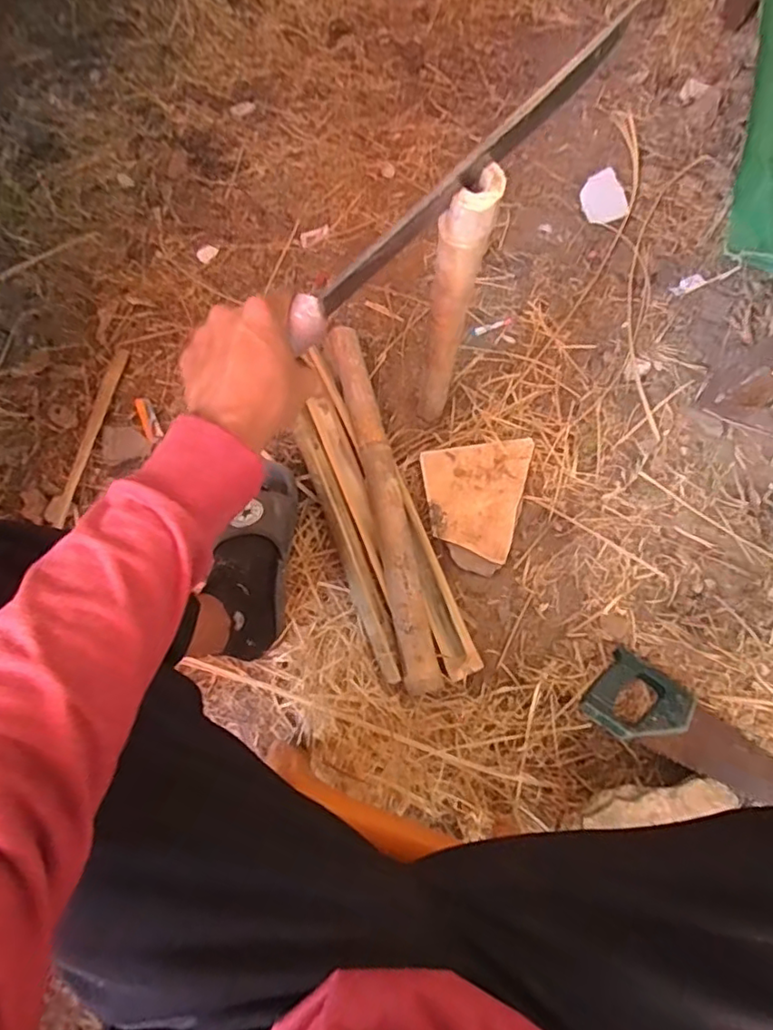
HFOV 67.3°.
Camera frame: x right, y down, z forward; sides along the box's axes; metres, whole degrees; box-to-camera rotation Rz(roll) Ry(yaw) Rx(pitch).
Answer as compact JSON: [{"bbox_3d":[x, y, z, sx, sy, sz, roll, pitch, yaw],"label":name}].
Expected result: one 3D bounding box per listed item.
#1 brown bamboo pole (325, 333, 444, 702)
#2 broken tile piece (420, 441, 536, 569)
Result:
[{"bbox_3d":[-0.006,-0.027,0.746,0.049,0.037,0.491,-13,77,-1],"label":"brown bamboo pole"},{"bbox_3d":[0.110,-0.033,0.756,0.131,0.014,0.157,16,82,-1],"label":"broken tile piece"}]

